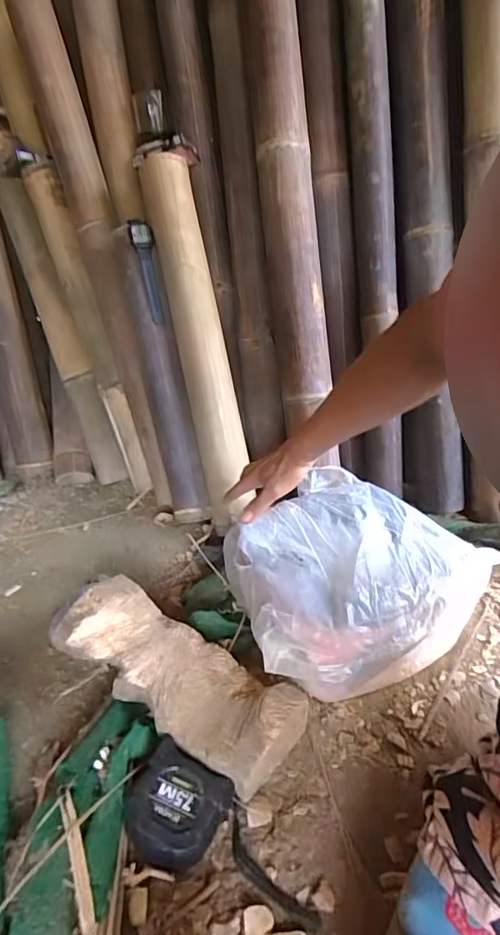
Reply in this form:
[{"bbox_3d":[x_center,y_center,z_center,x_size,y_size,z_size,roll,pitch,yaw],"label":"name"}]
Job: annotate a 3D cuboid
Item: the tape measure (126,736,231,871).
[{"bbox_3d":[-0.069,0.309,0.446,0.091,0.044,0.083,12,29,27],"label":"tape measure"}]

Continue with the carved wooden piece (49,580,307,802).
[{"bbox_3d":[-0.086,0.232,0.550,0.292,0.089,0.110,17,33,32],"label":"carved wooden piece"}]

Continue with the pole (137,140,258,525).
[{"bbox_3d":[-0.078,-0.210,0.826,0.088,0.617,0.071,-13,6,-22],"label":"pole"}]

